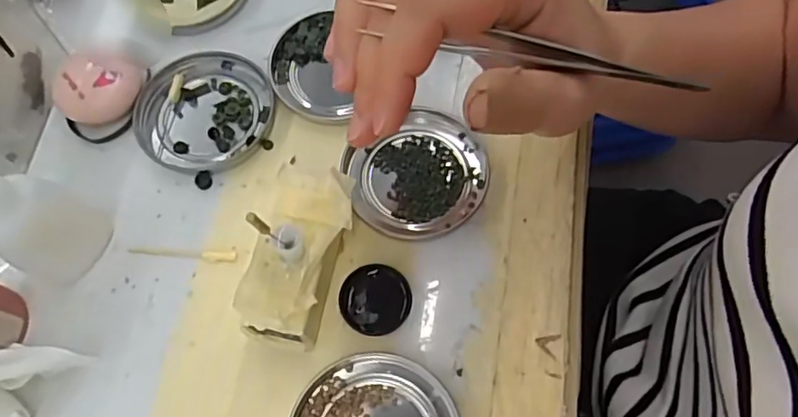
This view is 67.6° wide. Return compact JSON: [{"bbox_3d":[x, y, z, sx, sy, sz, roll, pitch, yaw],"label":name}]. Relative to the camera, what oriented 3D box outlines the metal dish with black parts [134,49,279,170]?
[{"bbox_3d":[-0.113,-0.058,0.348,0.077,0.010,0.074,-1,67,2],"label":"metal dish with black parts"}]

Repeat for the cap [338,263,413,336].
[{"bbox_3d":[-0.012,0.046,0.303,0.035,0.004,0.035,-1,67,2],"label":"cap"}]

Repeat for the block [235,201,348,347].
[{"bbox_3d":[-0.048,0.020,0.295,0.045,0.043,0.094,6,67,5],"label":"block"}]

